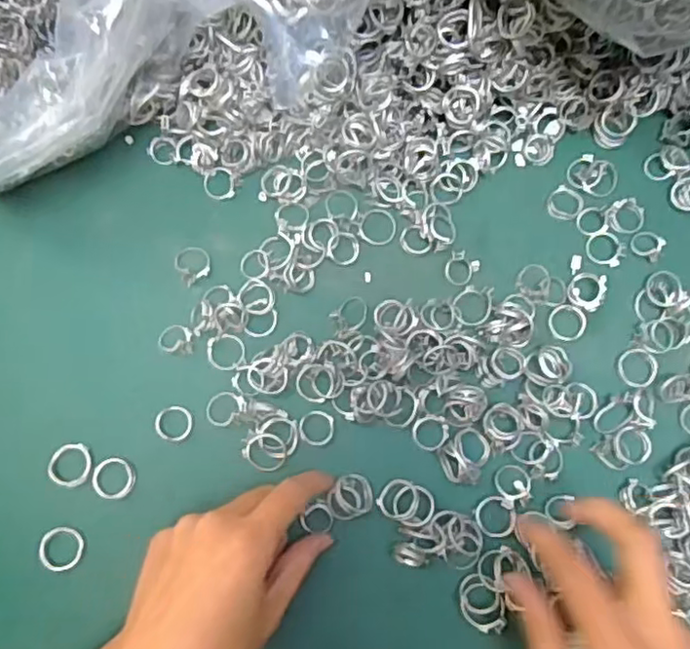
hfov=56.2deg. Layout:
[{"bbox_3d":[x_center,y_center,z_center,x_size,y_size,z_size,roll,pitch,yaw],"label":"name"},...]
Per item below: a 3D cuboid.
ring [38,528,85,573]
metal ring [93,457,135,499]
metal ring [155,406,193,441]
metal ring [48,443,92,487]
[{"bbox_3d":[-0.150,0.119,0.340,0.023,0.004,0.022,0,74,-2],"label":"ring"},{"bbox_3d":[-0.126,0.084,0.352,0.022,0.004,0.022,0,74,-2],"label":"metal ring"},{"bbox_3d":[-0.095,0.055,0.359,0.020,0.004,0.020,0,74,-2],"label":"metal ring"},{"bbox_3d":[-0.150,0.077,0.352,0.022,0.004,0.023,0,74,-2],"label":"metal ring"}]

